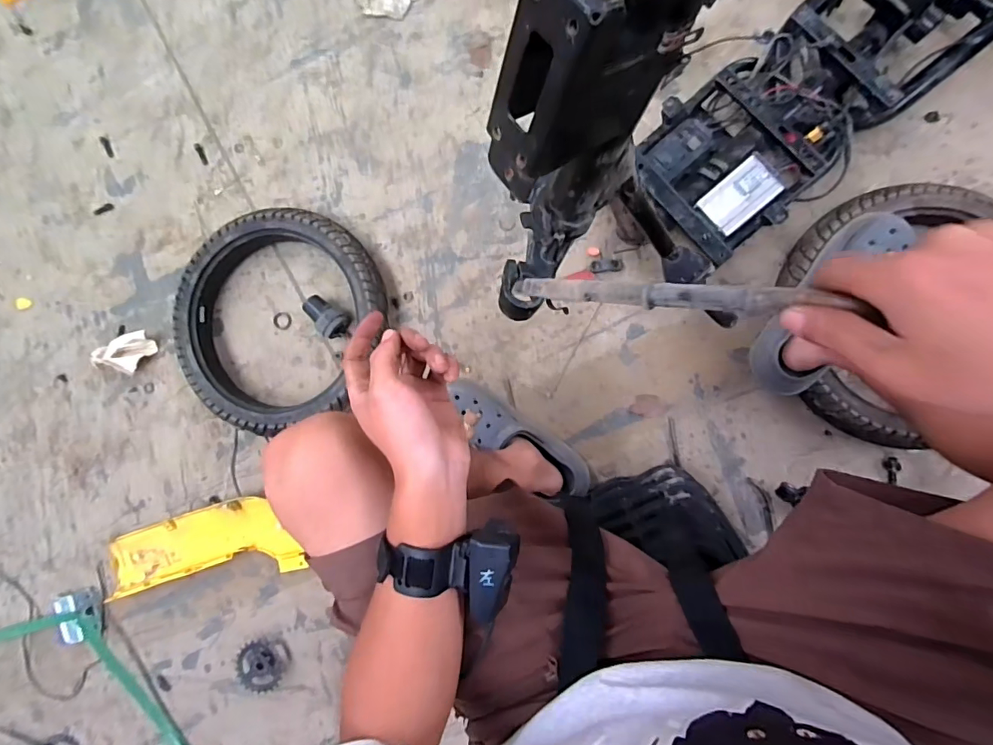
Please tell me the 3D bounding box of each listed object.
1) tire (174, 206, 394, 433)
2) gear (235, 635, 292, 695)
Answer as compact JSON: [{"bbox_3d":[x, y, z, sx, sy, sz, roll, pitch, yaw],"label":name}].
[{"bbox_3d":[-0.368,-0.090,0.805,0.333,0.062,0.357,0,89,6],"label":"tire"},{"bbox_3d":[-0.396,0.492,0.808,0.080,0.019,0.091,26,92,6],"label":"gear"}]

